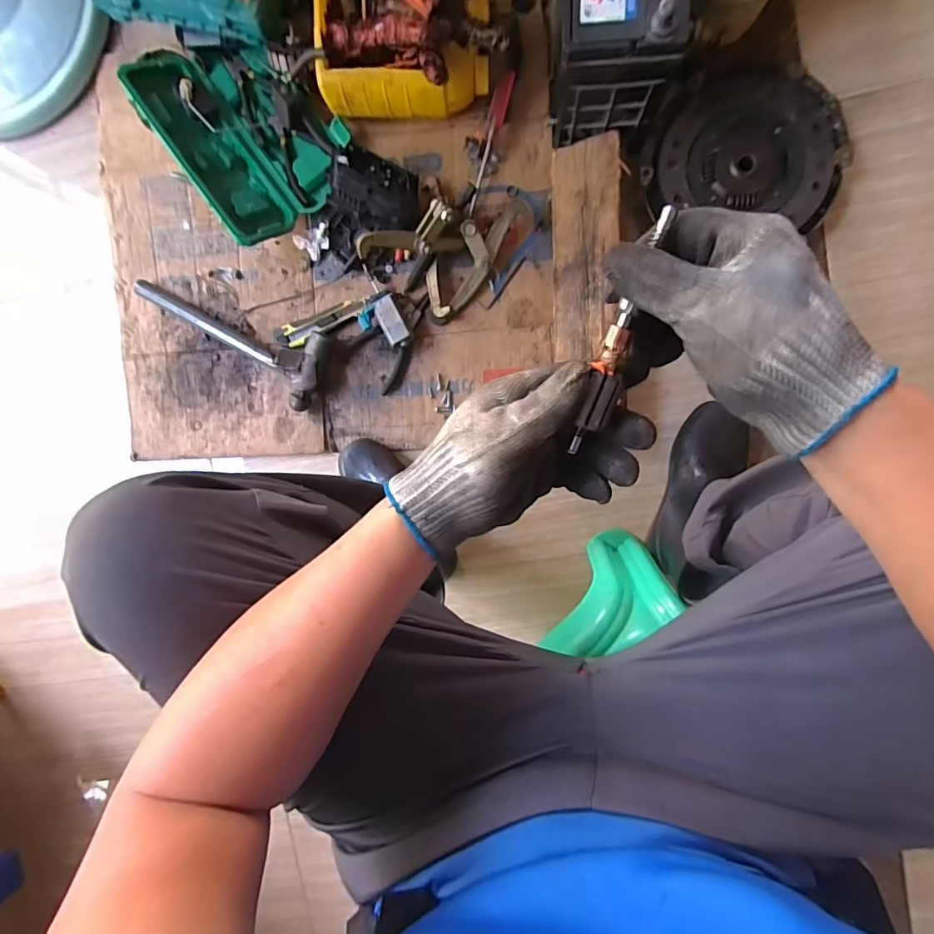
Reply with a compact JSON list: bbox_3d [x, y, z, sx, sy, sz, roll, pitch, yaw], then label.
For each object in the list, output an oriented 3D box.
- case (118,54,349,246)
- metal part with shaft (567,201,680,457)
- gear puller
[{"bbox_3d":[-0.318,-0.487,0.693,0.212,0.080,0.306,-36,91,7],"label":"case"},{"bbox_3d":[0.085,-0.070,0.270,0.016,0.017,0.131,16,111,4],"label":"metal part with shaft"},{"bbox_3d":[-0.021,-0.292,0.664,0.205,0.098,0.125,-31,92,7],"label":"gear puller"}]

